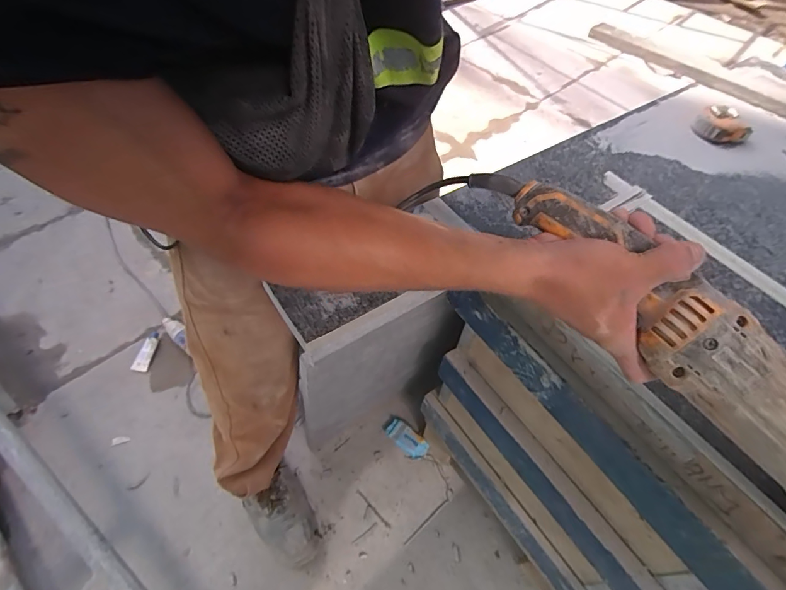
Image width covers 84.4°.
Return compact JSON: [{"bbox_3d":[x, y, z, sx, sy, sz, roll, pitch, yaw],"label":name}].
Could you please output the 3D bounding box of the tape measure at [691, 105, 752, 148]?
[{"bbox_3d":[0.460,-0.236,0.607,0.049,0.031,0.063,-27,61,-22],"label":"tape measure"}]

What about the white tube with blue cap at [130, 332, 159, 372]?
[{"bbox_3d":[-0.672,0.155,1.184,0.041,0.016,0.116,5,54,-1],"label":"white tube with blue cap"}]

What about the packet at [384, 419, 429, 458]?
[{"bbox_3d":[0.032,0.360,1.086,0.114,0.032,0.054,37,59,20],"label":"packet"}]

